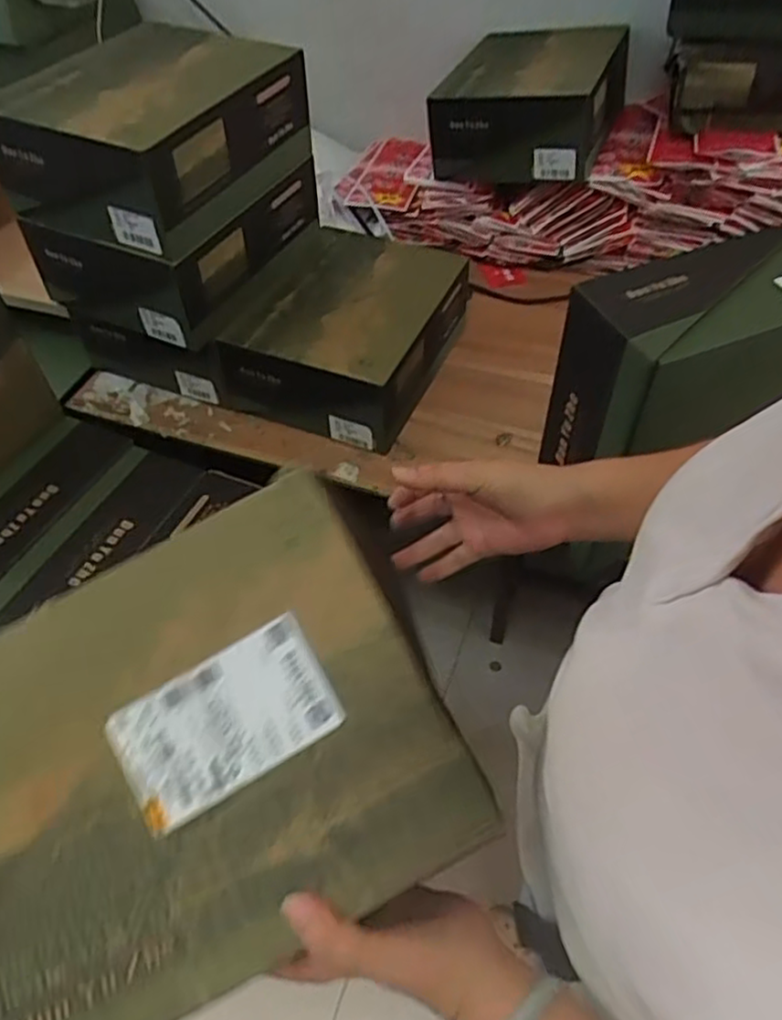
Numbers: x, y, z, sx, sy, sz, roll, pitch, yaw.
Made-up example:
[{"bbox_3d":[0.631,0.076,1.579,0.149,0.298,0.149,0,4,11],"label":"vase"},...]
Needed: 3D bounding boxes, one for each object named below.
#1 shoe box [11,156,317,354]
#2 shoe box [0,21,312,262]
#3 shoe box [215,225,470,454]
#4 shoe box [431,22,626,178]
[{"bbox_3d":[-0.286,-0.390,0.984,0.243,0.126,0.325,20,55,19],"label":"shoe box"},{"bbox_3d":[-0.290,-0.478,0.883,0.244,0.139,0.324,19,55,18],"label":"shoe box"},{"bbox_3d":[-0.059,-0.269,1.037,0.257,0.124,0.325,17,54,17],"label":"shoe box"},{"bbox_3d":[0.244,-0.703,1.194,0.259,0.132,0.367,17,54,17],"label":"shoe box"}]

